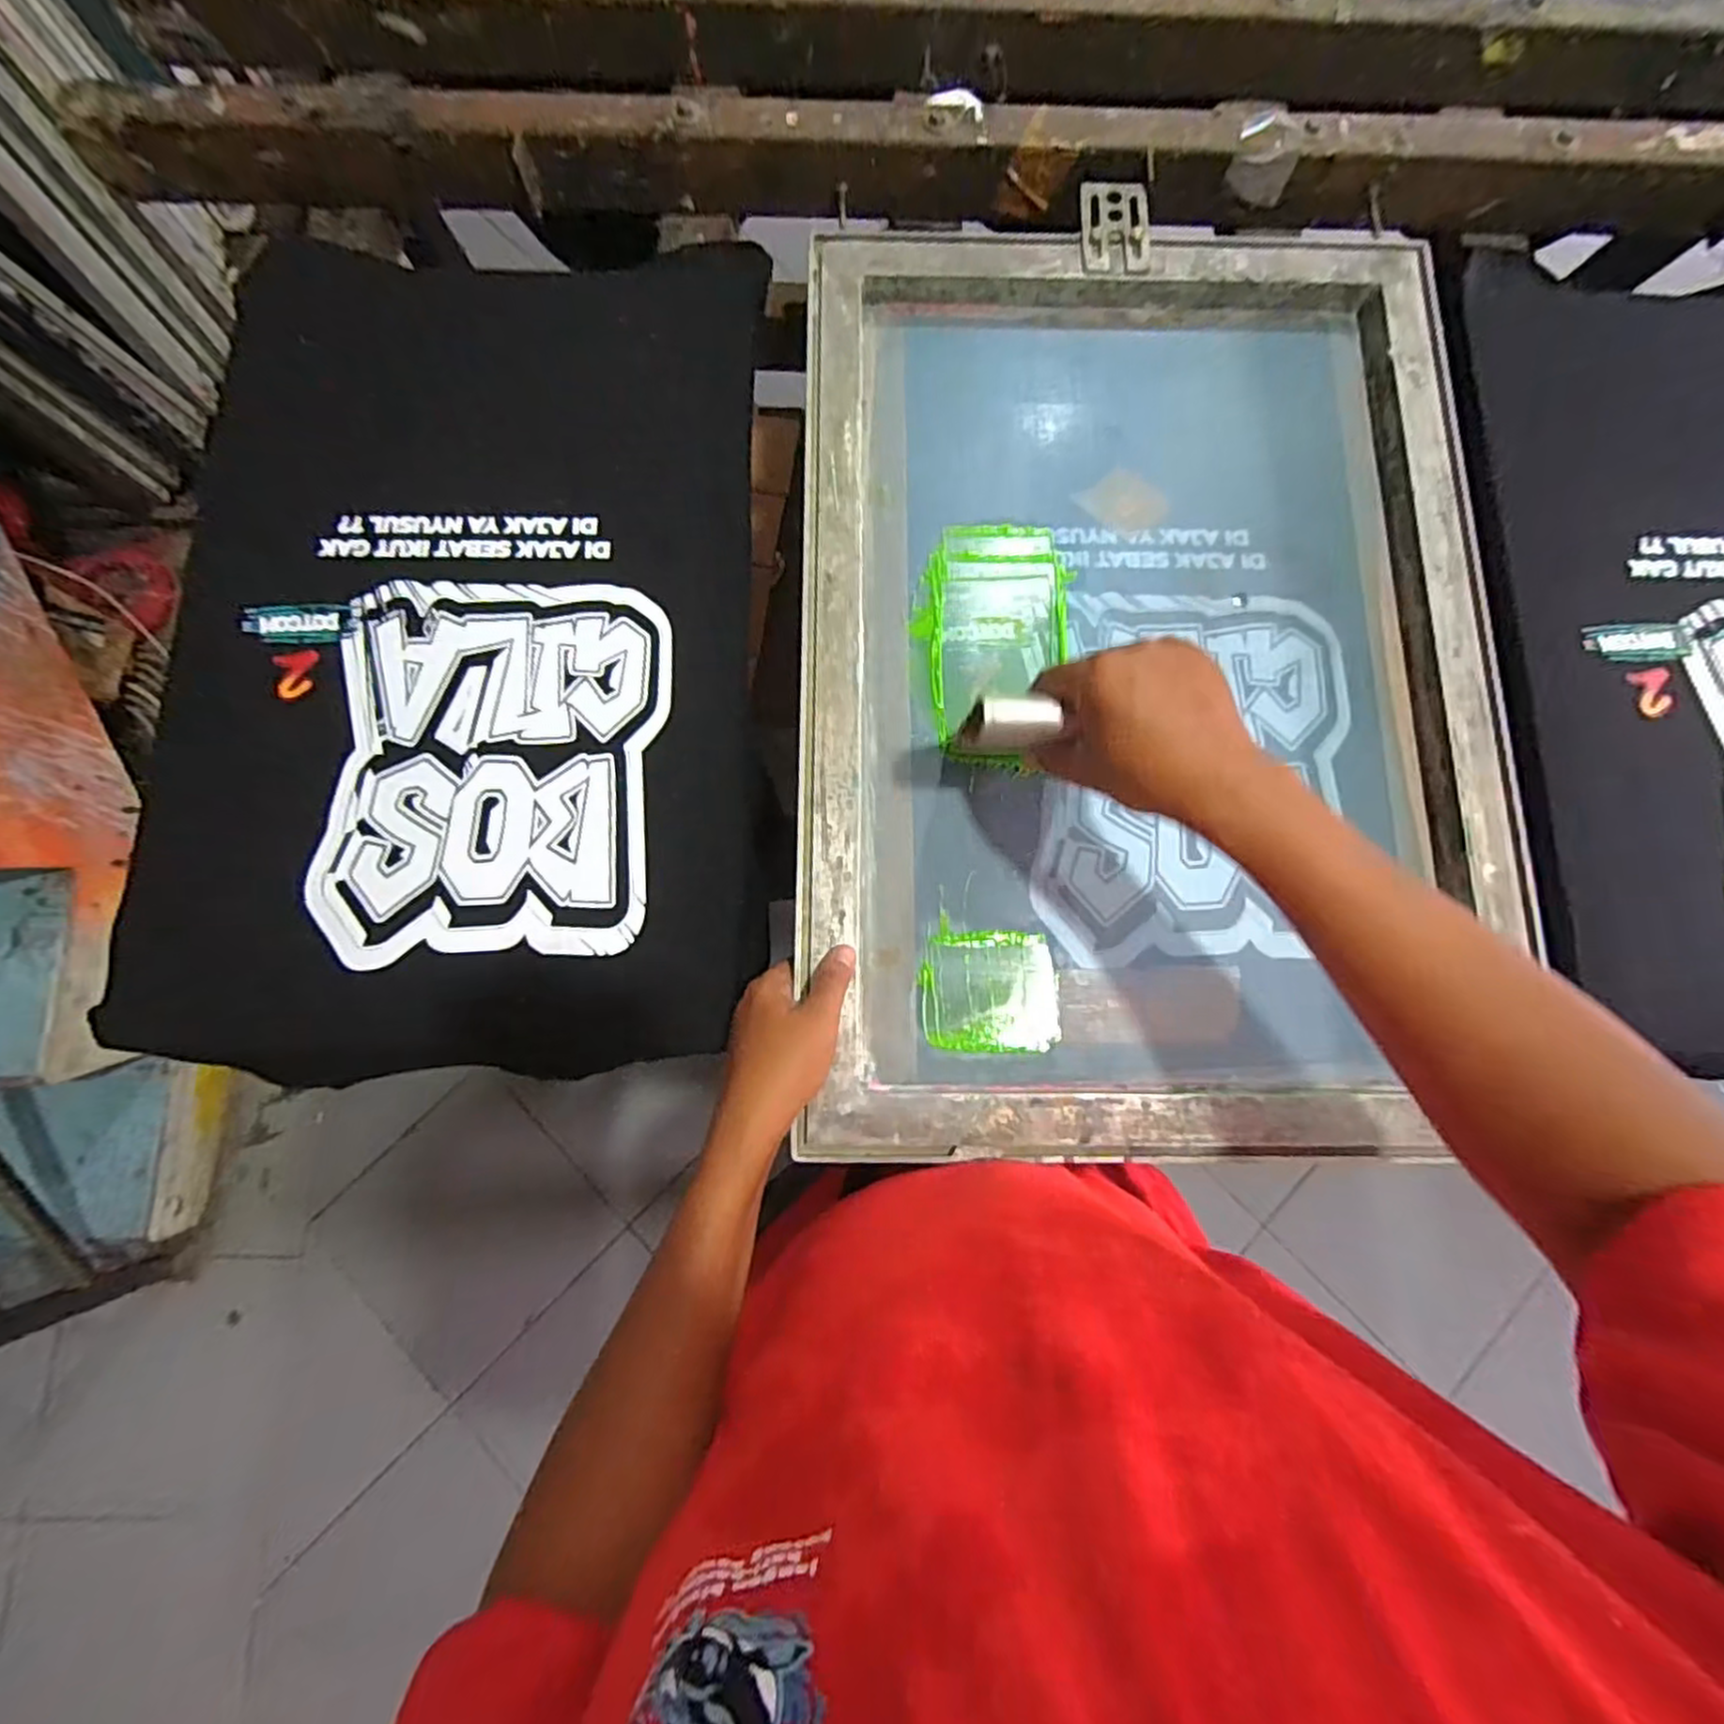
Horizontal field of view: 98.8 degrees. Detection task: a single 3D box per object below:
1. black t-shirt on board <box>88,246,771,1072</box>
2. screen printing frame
[{"bbox_3d":[-0.285,-0.187,0.523,0.407,0.035,0.646,-2,81,-2],"label":"black t-shirt on board"},{"bbox_3d":[0.198,-0.145,0.523,0.466,0.049,0.663,1,81,-1],"label":"screen printing frame"}]

